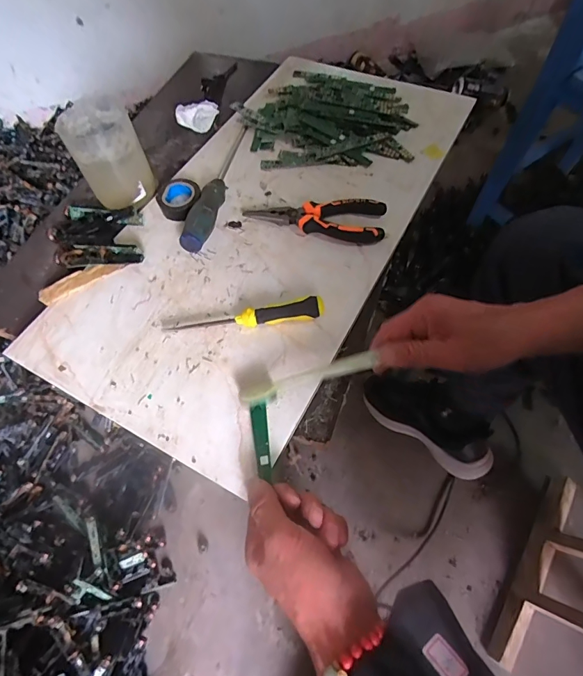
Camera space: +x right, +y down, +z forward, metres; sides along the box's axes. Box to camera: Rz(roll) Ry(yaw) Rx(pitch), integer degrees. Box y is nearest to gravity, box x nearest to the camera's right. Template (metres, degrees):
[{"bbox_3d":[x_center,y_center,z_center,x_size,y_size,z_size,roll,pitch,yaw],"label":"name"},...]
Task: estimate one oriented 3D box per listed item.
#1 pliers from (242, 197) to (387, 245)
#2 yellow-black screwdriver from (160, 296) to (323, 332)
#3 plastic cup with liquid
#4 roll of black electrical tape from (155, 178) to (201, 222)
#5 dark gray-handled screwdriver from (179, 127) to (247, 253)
[{"bbox_3d":[0.030,-0.144,0.475,0.154,0.016,0.054,14,62,13],"label":"pliers"},{"bbox_3d":[-0.047,-0.020,0.407,0.157,0.019,0.020,-7,59,0],"label":"yellow-black screwdriver"},{"bbox_3d":[-0.216,-0.217,0.491,0.076,0.098,0.077,-2,60,3],"label":"plastic cup with liquid"},{"bbox_3d":[-0.135,-0.168,0.498,0.051,0.022,0.049,-2,60,3],"label":"roll of black electrical tape"},{"bbox_3d":[-0.089,-0.195,0.504,0.028,0.033,0.223,5,60,8],"label":"dark gray-handled screwdriver"}]

